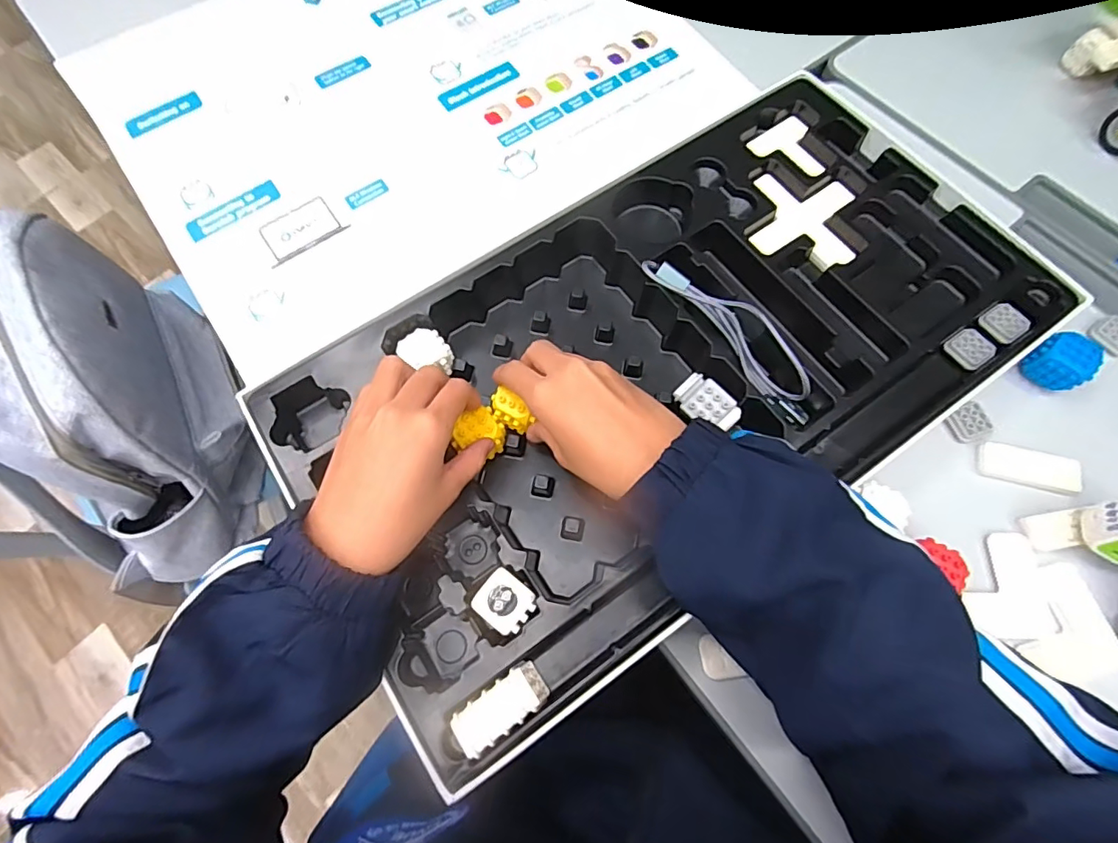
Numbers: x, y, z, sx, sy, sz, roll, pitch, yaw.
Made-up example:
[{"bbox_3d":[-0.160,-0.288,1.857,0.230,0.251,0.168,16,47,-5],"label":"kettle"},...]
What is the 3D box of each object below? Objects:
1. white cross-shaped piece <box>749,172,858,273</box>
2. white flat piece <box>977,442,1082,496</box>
[{"bbox_3d":[0.197,-0.162,0.419,0.075,0.012,0.088,10,70,6],"label":"white cross-shaped piece"},{"bbox_3d":[0.339,0.034,0.376,0.065,0.012,0.027,12,70,7],"label":"white flat piece"}]

